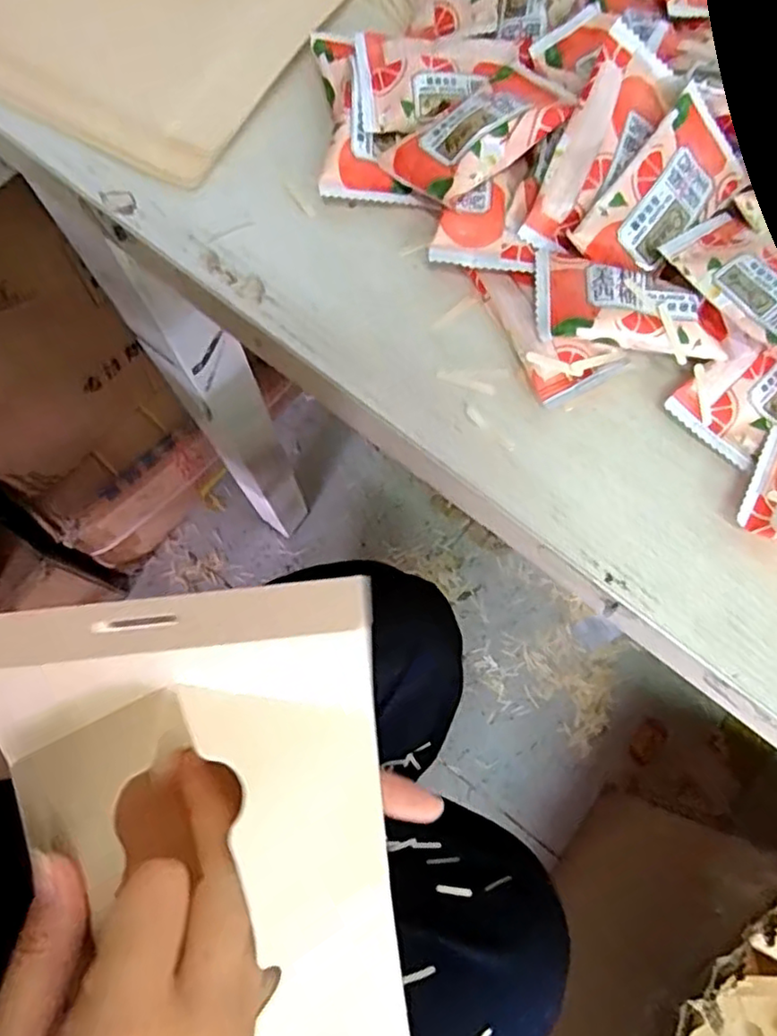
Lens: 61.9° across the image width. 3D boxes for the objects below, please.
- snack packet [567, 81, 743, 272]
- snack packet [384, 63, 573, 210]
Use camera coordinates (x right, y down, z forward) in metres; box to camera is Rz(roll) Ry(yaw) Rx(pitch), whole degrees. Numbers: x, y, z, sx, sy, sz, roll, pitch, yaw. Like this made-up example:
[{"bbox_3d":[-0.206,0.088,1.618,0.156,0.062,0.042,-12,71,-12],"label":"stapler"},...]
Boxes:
[{"bbox_3d":[0.099,-0.115,0.228,0.034,0.014,0.069,40,77,8],"label":"snack packet"},{"bbox_3d":[0.033,-0.143,0.235,0.064,0.017,0.038,-42,81,-12],"label":"snack packet"}]

